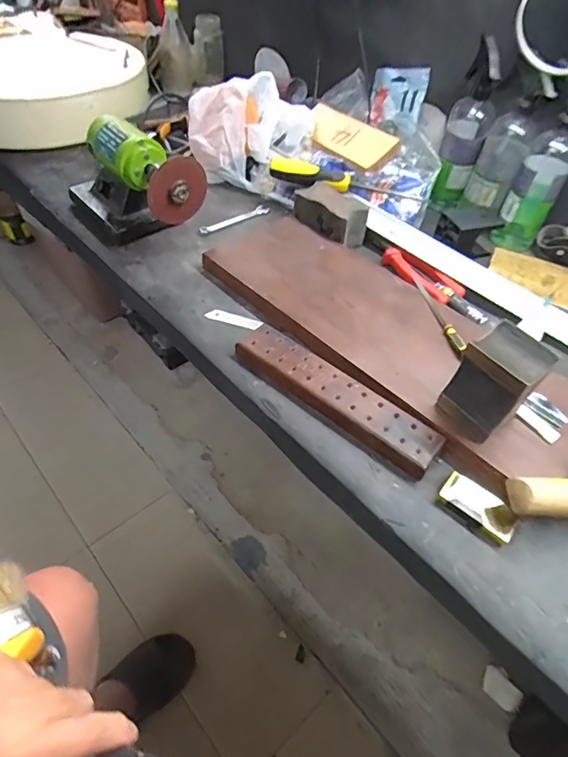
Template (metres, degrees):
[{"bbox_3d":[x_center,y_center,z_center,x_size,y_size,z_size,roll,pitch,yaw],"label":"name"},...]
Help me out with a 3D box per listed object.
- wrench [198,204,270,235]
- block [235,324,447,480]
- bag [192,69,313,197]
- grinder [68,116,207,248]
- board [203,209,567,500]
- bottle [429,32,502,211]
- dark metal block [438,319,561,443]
[{"bbox_3d":[-0.081,-0.257,0.745,0.136,0.012,0.024,-29,57,-27],"label":"wrench"},{"bbox_3d":[0.052,0.017,0.507,0.247,0.018,0.057,34,54,22],"label":"block"},{"bbox_3d":[-0.052,-0.414,0.787,0.208,0.157,0.110,-3,49,-8],"label":"bag"},{"bbox_3d":[-0.230,-0.280,0.669,0.230,0.131,0.119,38,56,25],"label":"grinder"},{"bbox_3d":[0.128,-0.089,0.585,0.223,0.024,0.523,-32,58,-28],"label":"board"},{"bbox_3d":[0.292,-0.399,0.742,0.069,0.227,0.100,18,50,10],"label":"bottle"},{"bbox_3d":[0.203,0.003,0.449,0.068,0.083,0.067,-35,60,-30],"label":"dark metal block"}]

